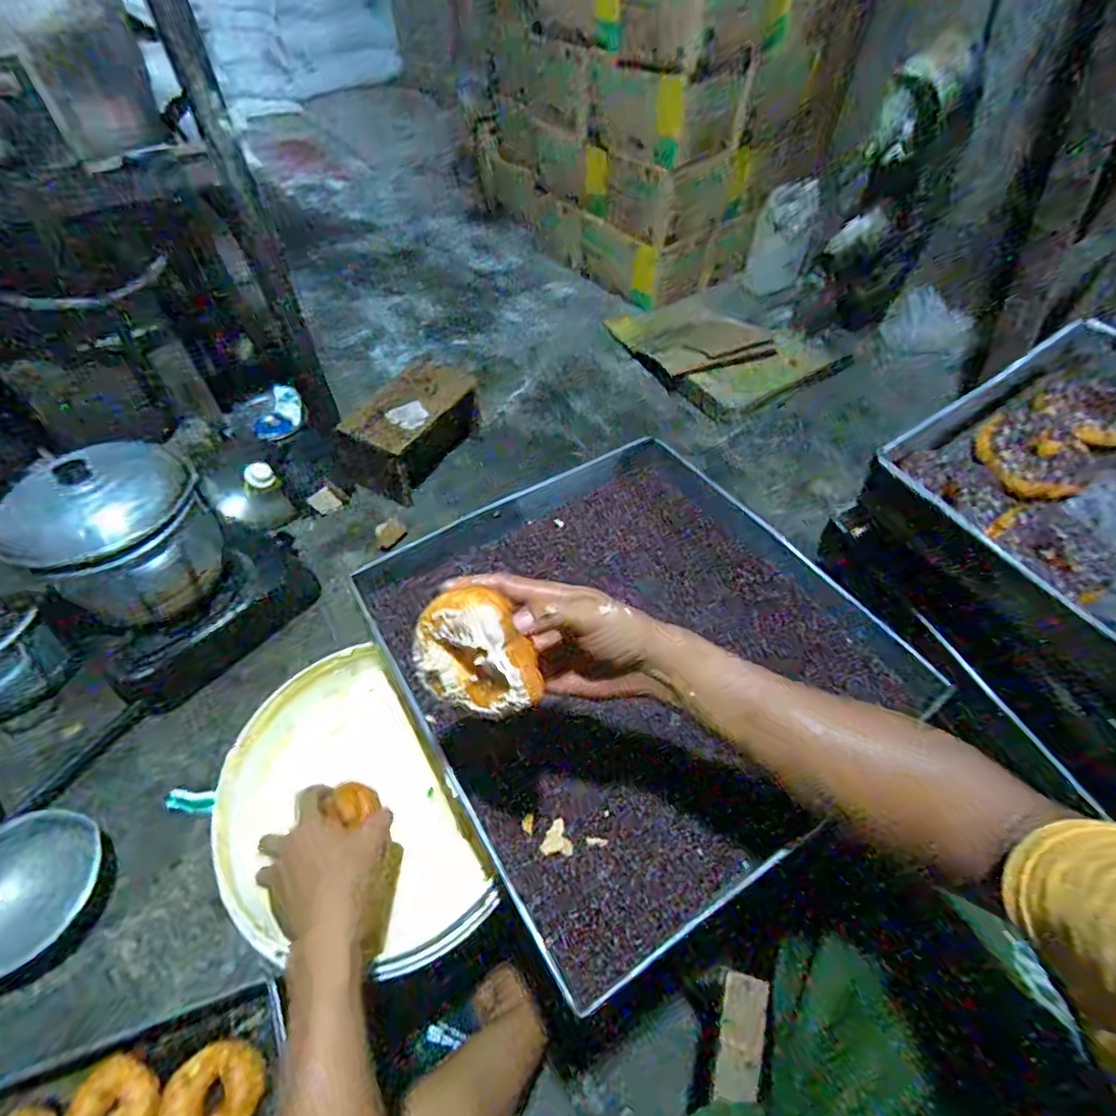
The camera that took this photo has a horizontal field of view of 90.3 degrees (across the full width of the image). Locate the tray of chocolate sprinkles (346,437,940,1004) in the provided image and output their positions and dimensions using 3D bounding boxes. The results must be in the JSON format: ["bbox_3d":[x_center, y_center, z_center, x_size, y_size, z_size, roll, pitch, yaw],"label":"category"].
[{"bbox_3d":[0.079,0.086,0.619,0.439,0.080,0.490,-24,57,-19],"label":"tray of chocolate sprinkles"}]

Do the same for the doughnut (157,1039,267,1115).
[{"bbox_3d":[-0.378,0.591,0.608,0.107,0.027,0.092,12,53,7],"label":"doughnut"}]

